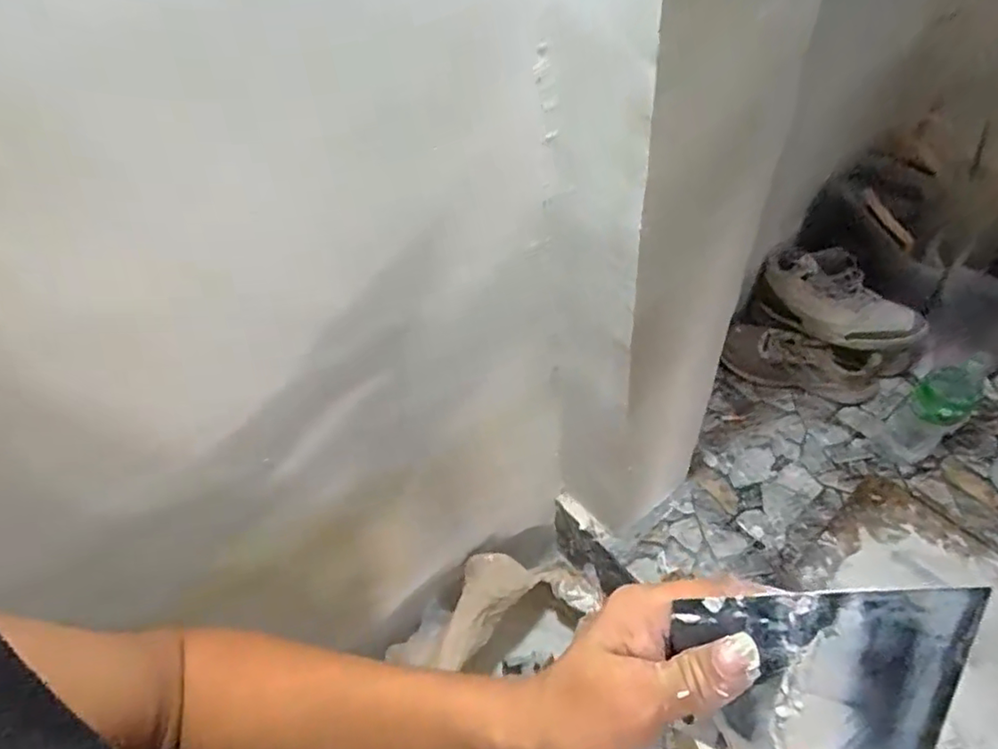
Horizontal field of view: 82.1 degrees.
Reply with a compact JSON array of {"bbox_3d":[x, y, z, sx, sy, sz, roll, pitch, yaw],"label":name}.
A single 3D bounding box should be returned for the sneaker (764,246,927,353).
[{"bbox_3d":[0.625,-0.136,1.055,0.278,0.089,0.098,38,63,15],"label":"sneaker"}]

